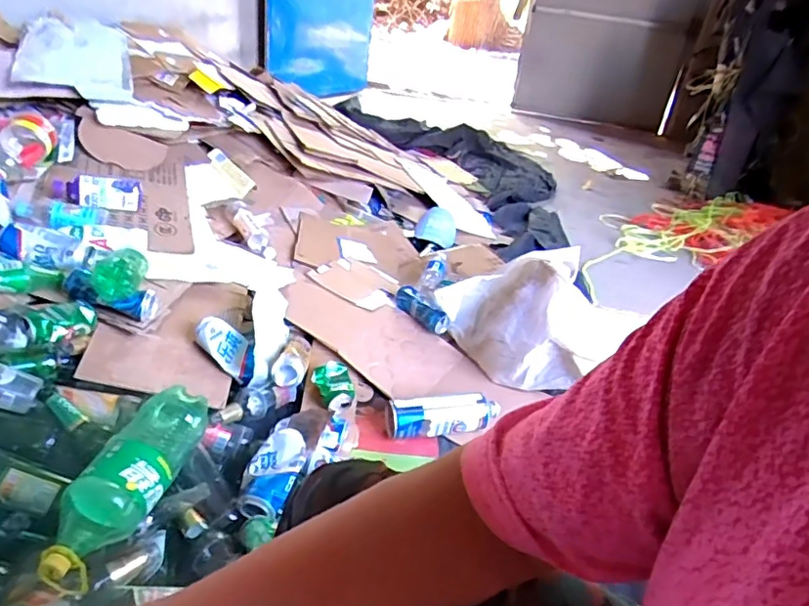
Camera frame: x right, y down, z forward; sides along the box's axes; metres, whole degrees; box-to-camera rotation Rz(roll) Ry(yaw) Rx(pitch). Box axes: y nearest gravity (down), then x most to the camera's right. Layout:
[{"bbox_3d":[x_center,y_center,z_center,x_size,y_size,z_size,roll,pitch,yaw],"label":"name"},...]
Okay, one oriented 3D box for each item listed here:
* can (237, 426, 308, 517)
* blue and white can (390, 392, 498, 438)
[{"bbox_3d":[-0.229,0.296,0.969,0.087,0.056,0.164,12,31,7],"label":"can"},{"bbox_3d":[0.091,0.232,1.187,0.244,0.073,0.059,-1,32,-14],"label":"blue and white can"}]

